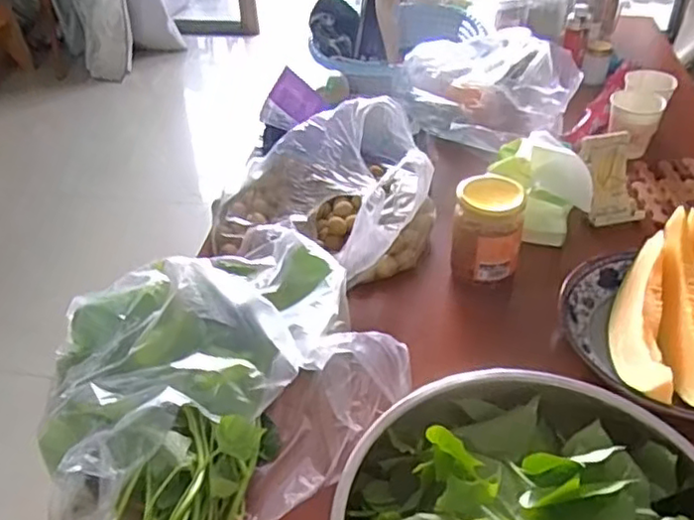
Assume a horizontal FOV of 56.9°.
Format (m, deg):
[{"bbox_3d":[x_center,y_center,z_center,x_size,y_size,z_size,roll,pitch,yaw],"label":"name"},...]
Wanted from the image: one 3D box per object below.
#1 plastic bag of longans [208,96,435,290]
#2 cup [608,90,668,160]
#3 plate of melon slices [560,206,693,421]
[{"bbox_3d":[-0.023,-0.096,0.782,0.266,0.144,0.241,19,44,25],"label":"plastic bag of longans"},{"bbox_3d":[0.418,-0.202,0.931,0.063,0.068,0.074,-19,42,-18],"label":"cup"},{"bbox_3d":[0.329,0.057,0.622,0.212,0.063,0.222,-2,39,1],"label":"plate of melon slices"}]

